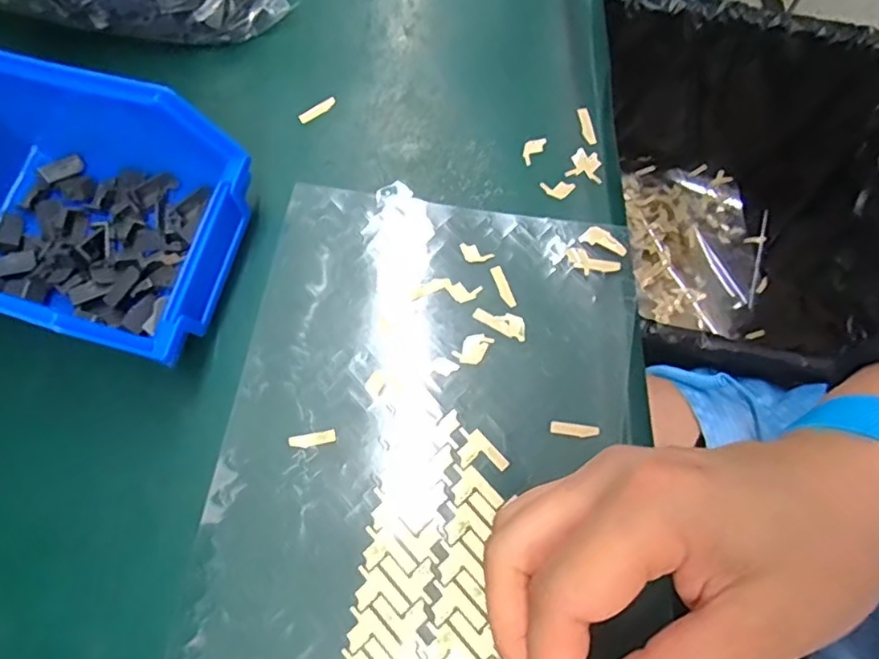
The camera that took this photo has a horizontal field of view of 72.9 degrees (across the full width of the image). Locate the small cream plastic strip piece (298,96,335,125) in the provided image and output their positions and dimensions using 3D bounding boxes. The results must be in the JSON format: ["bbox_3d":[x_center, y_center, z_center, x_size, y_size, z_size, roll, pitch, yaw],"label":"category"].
[{"bbox_3d":[-0.066,-0.120,0.325,0.022,0.004,0.005,-33,75,-8],"label":"small cream plastic strip piece"}]

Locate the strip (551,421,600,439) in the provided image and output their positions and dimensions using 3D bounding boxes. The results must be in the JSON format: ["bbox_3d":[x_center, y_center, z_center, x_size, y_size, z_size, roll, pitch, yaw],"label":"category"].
[{"bbox_3d":[0.063,0.046,0.274,0.022,0.004,0.006,6,74,4],"label":"strip"}]

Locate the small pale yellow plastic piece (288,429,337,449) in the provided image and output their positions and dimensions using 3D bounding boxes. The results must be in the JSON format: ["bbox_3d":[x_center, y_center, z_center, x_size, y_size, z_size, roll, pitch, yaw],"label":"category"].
[{"bbox_3d":[-0.059,0.051,0.277,0.022,0.004,0.006,-11,70,0],"label":"small pale yellow plastic piece"}]

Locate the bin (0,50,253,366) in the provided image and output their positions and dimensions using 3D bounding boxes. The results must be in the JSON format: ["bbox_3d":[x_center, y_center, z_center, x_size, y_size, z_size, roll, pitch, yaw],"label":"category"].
[{"bbox_3d":[-0.170,-0.051,0.272,0.140,0.075,0.103,15,74,6],"label":"bin"}]

